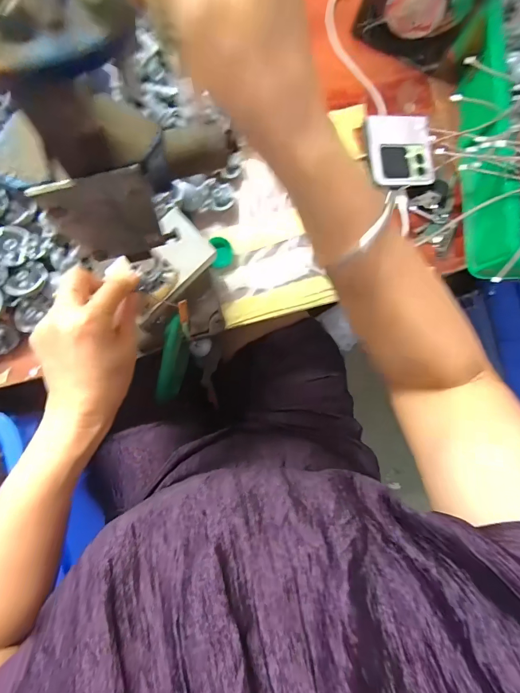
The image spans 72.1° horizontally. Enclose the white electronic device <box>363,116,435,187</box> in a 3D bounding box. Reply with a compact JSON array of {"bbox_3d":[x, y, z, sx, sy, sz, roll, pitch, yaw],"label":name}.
[{"bbox_3d":[0.170,-0.238,0.429,0.076,0.021,0.090,-5,85,-6],"label":"white electronic device"}]

